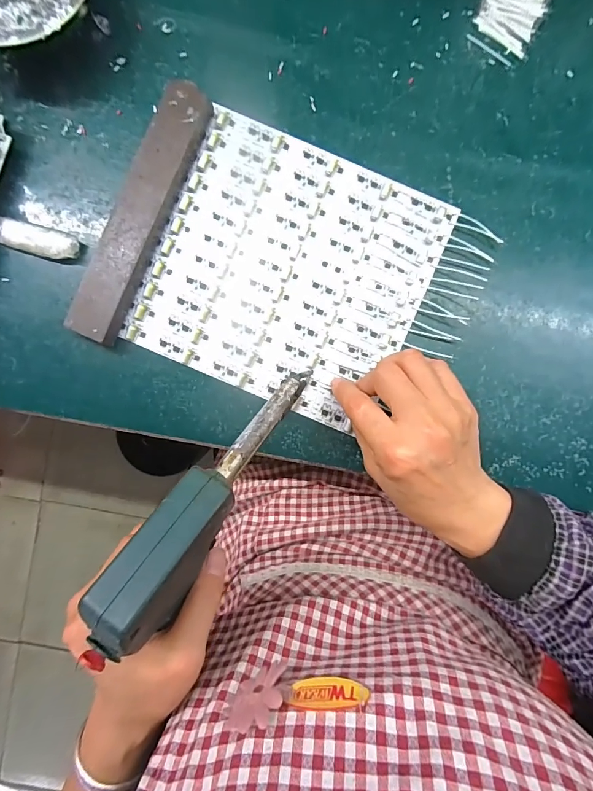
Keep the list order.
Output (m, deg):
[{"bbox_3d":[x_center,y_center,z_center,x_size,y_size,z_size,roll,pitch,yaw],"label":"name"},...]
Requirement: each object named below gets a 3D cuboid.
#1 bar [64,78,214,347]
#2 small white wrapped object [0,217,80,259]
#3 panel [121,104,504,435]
[{"bbox_3d":[-0.118,-0.137,0.281,0.035,0.020,0.199,23,91,-1],"label":"bar"},{"bbox_3d":[-0.201,-0.119,0.283,0.067,0.013,0.021,15,91,-1],"label":"small white wrapped object"},{"bbox_3d":[0.006,-0.092,0.293,0.225,0.004,0.193,23,91,-1],"label":"panel"}]

